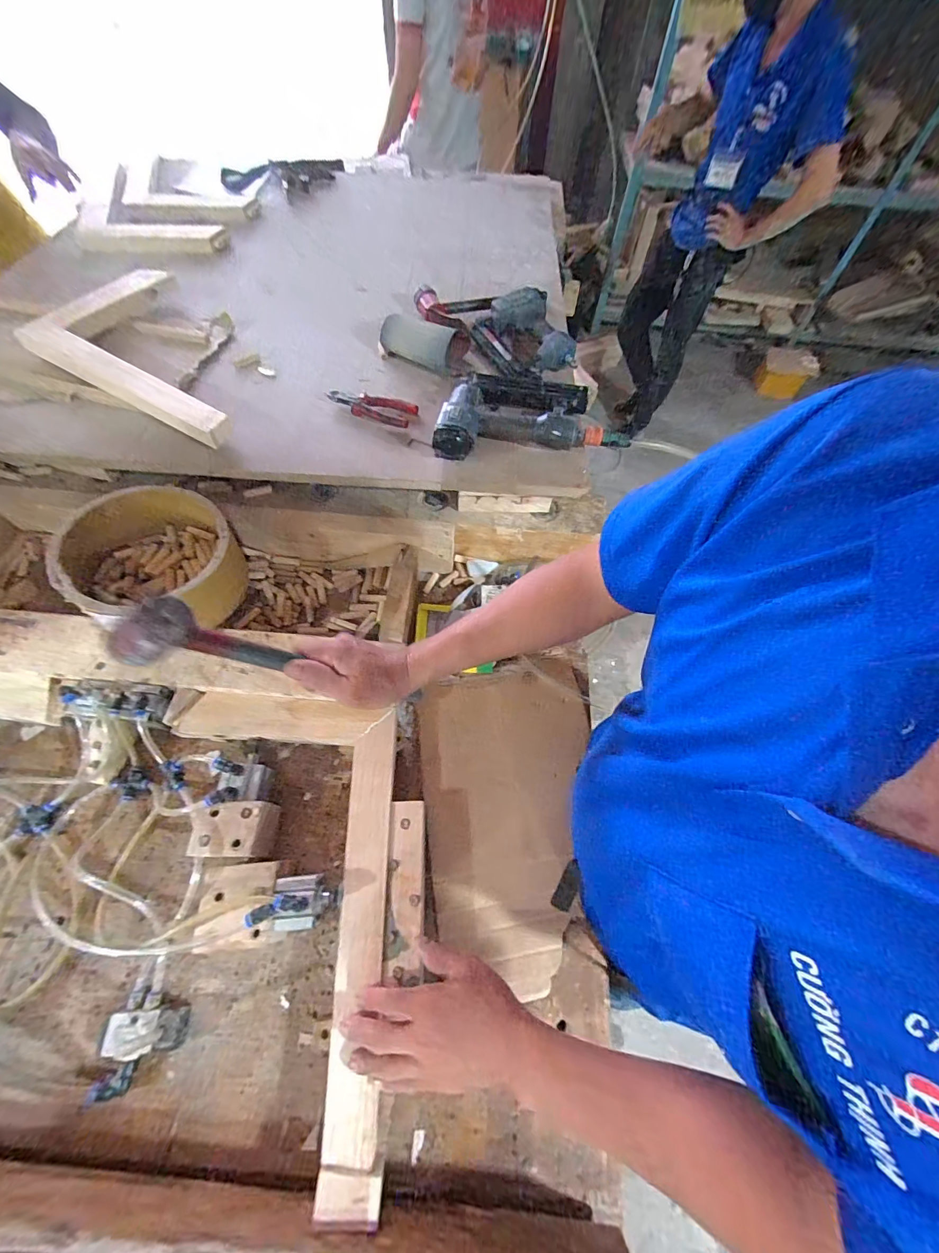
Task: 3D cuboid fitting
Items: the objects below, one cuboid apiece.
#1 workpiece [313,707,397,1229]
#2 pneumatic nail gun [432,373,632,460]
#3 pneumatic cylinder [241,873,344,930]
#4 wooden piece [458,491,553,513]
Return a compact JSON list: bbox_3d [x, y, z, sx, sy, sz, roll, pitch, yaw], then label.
[{"bbox_3d":[-0.123,0.331,0.496,0.056,0.013,0.458,-1,58,-4],"label":"workpiece"},{"bbox_3d":[0.091,-0.365,0.723,0.308,0.062,0.202,-3,61,-4],"label":"pneumatic nail gun"},{"bbox_3d":[-0.198,0.321,0.495,0.087,0.084,0.054,-4,61,-4],"label":"pneumatic cylinder"},{"bbox_3d":[0.061,-0.213,0.730,0.159,0.047,0.009,0,61,-2],"label":"wooden piece"}]

